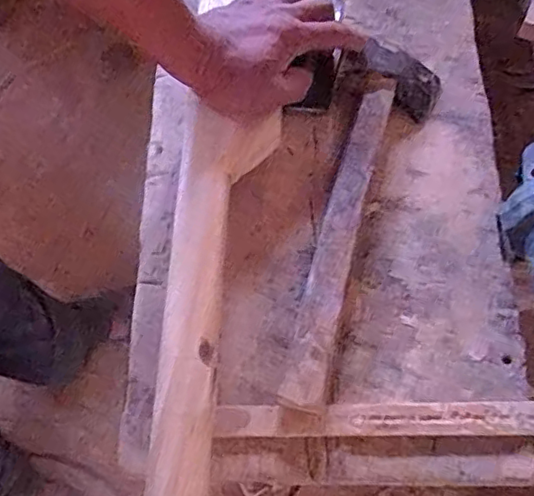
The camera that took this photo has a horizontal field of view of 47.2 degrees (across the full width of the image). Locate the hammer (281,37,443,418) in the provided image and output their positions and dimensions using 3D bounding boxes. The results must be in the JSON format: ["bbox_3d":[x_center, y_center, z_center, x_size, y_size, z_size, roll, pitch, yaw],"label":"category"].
[{"bbox_3d":[0.063,-0.035,0.494,0.073,0.041,0.327,20,69,11],"label":"hammer"}]

